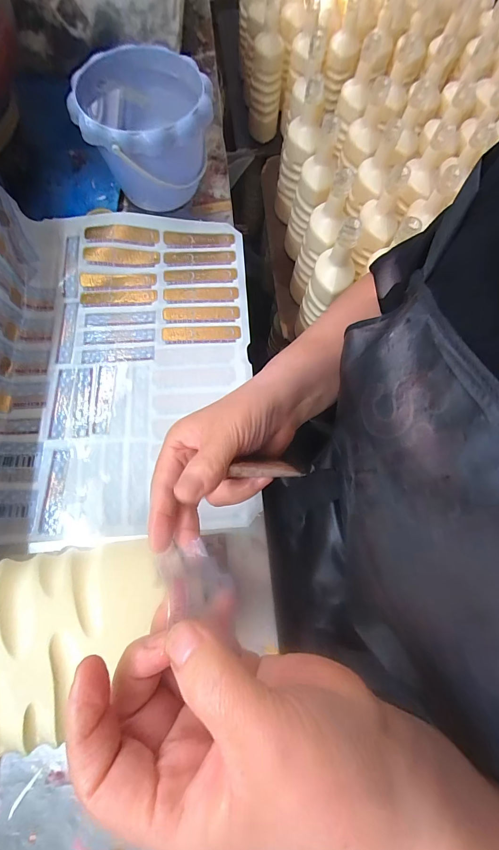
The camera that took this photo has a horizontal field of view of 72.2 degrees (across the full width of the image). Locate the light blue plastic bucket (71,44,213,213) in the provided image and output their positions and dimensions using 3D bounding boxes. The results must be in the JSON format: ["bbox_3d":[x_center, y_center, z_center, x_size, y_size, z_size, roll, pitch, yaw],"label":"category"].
[{"bbox_3d":[-0.123,-0.350,0.433,0.152,0.123,0.149,-14,73,-6],"label":"light blue plastic bucket"}]

